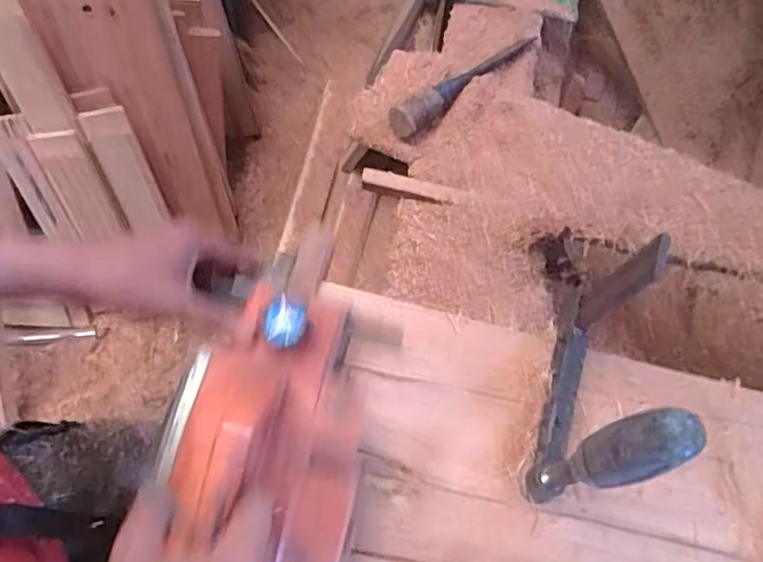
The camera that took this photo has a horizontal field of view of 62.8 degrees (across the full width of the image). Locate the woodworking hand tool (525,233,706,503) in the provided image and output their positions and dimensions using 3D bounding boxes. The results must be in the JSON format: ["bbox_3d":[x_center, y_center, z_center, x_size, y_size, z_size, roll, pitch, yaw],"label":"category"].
[{"bbox_3d":[0.148,0.060,0.405,0.030,0.215,0.168,17,74,6],"label":"woodworking hand tool"}]

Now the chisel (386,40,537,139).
[{"bbox_3d":[0.110,-0.254,0.792,0.244,0.035,0.035,-38,76,-25],"label":"chisel"}]

